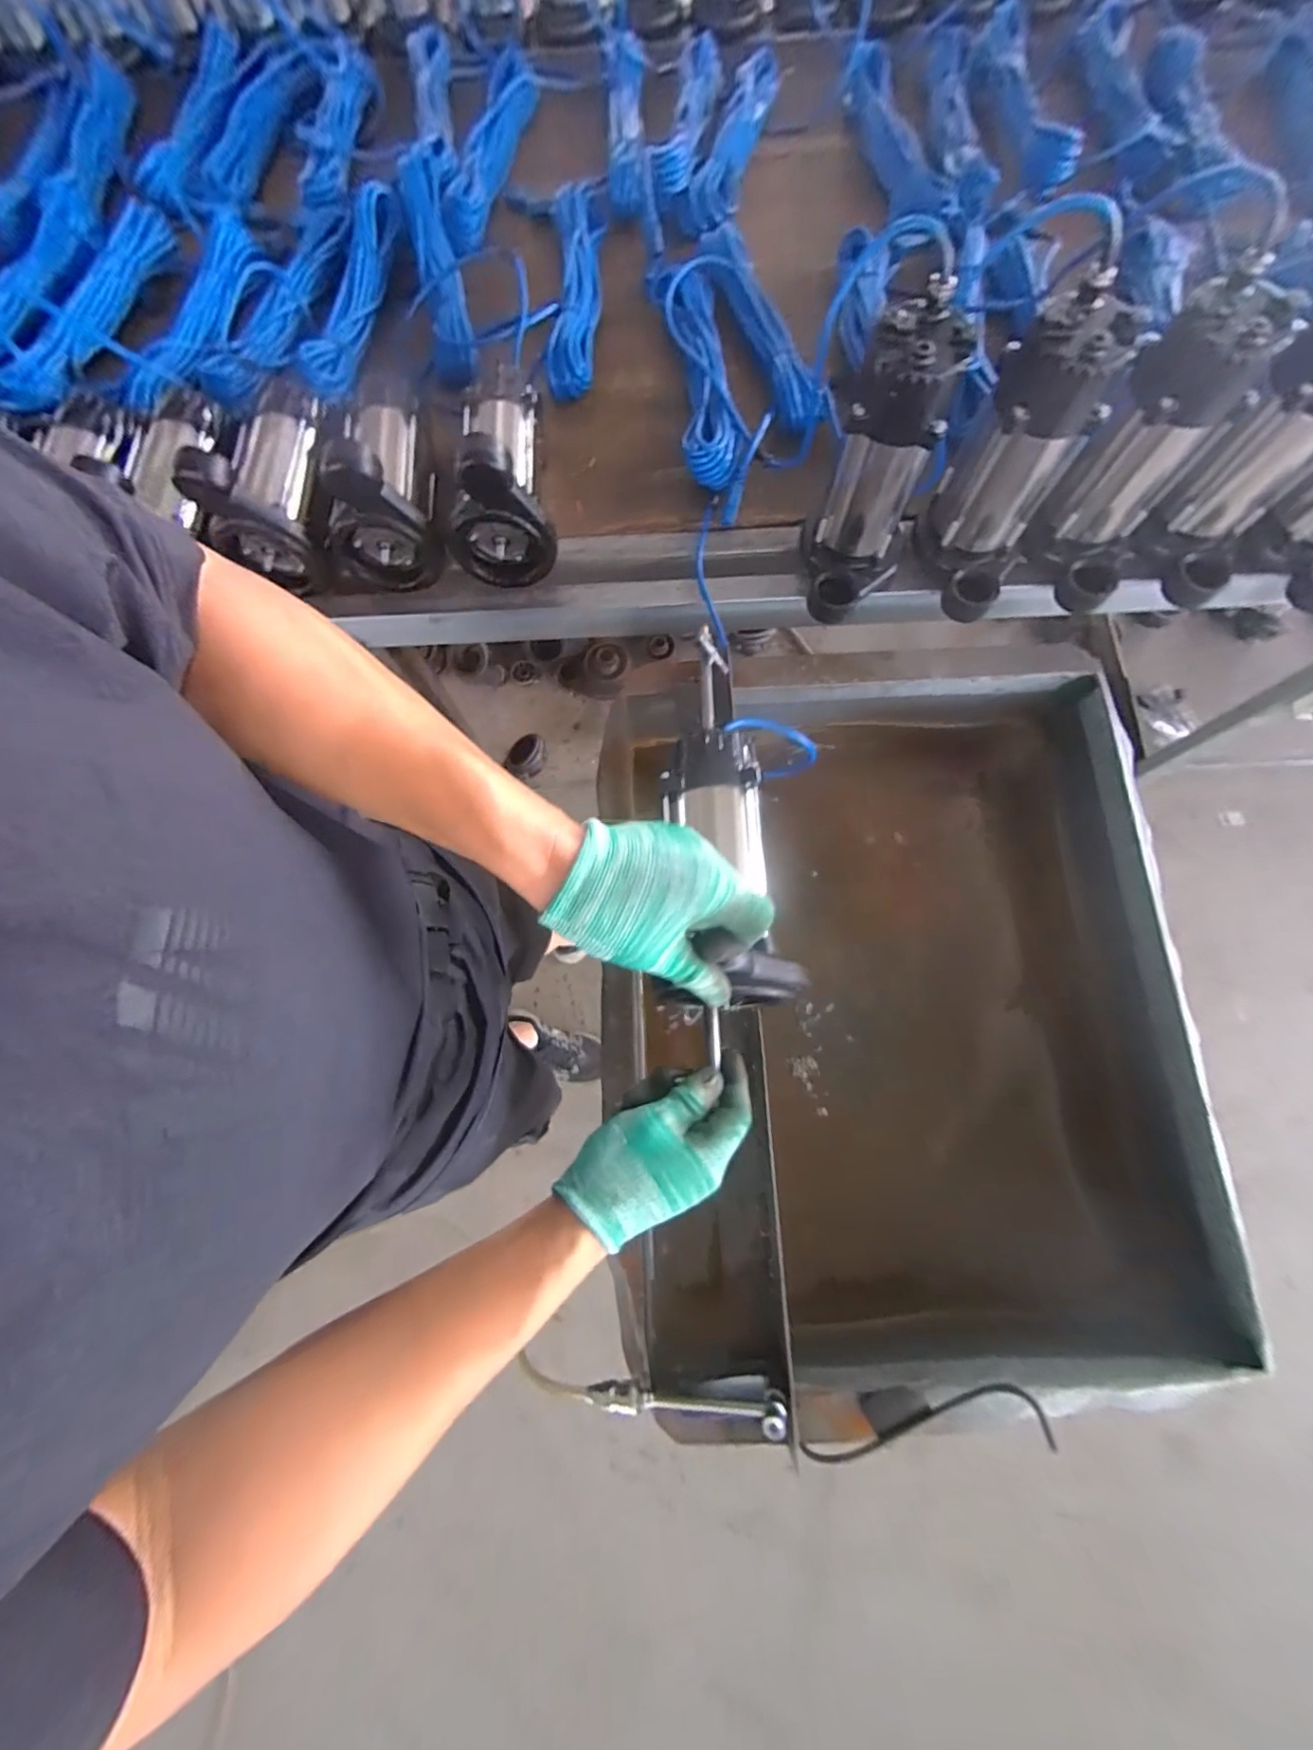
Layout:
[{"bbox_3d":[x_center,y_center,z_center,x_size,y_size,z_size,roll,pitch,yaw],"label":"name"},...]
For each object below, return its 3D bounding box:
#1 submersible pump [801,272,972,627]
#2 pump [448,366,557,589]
[{"bbox_3d":[0.228,-0.399,0.576,0.112,0.240,0.147,-9,76,-1],"label":"submersible pump"},{"bbox_3d":[-0.190,-0.482,0.652,0.117,0.153,0.216,-9,76,-1],"label":"pump"}]

